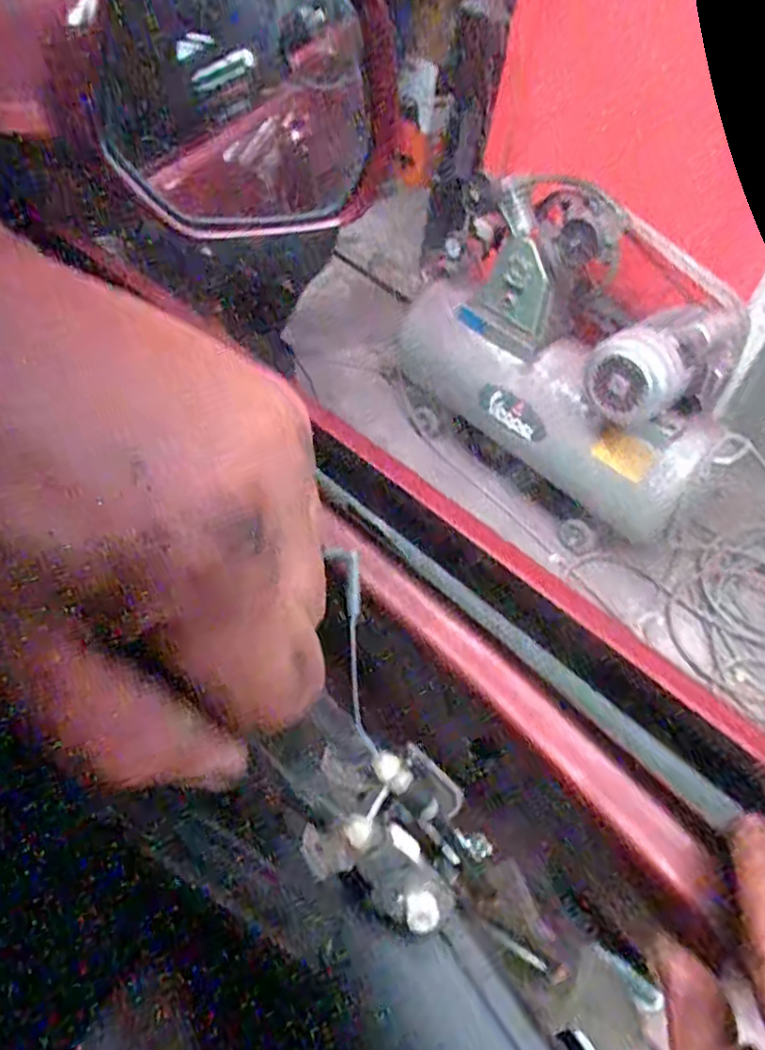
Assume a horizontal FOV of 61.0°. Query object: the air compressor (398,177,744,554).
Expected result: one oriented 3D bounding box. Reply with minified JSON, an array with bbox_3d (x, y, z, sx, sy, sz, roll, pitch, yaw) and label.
[{"bbox_3d":[0.438,-0.455,1.727,0.339,0.651,0.965,-29,57,-29],"label":"air compressor"}]

